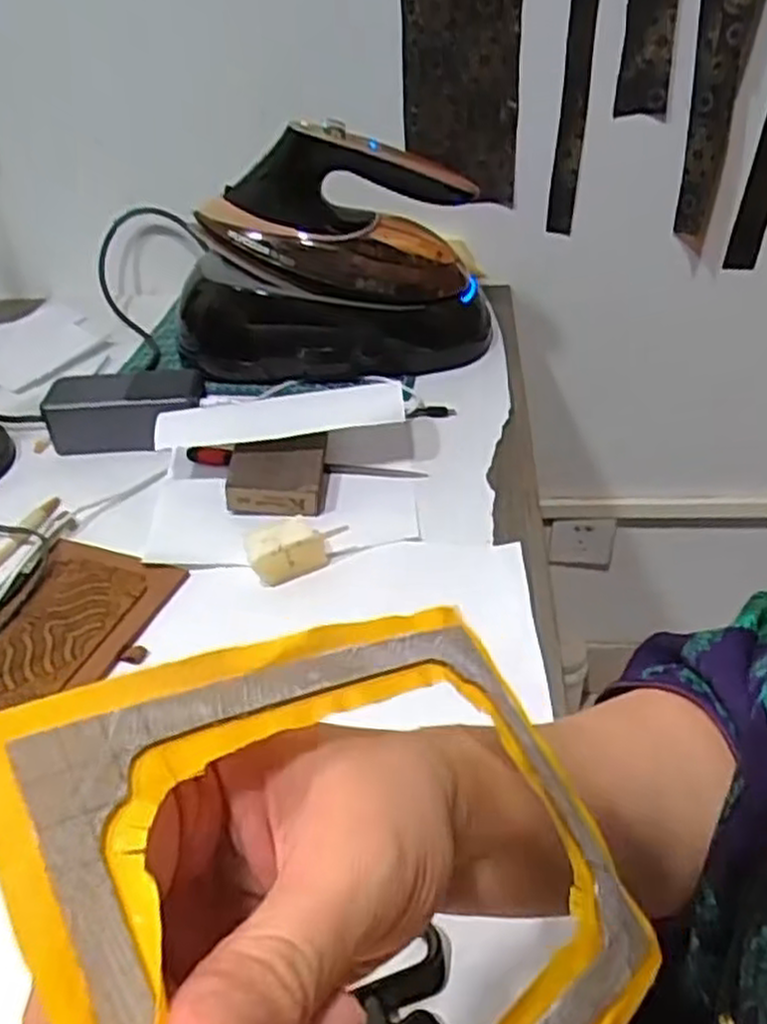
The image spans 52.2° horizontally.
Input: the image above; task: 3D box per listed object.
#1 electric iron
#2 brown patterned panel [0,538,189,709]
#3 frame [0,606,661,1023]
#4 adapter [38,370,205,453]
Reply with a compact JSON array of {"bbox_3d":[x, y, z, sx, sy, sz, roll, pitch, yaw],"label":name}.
[{"bbox_3d":[-0.053,-0.235,0.725,0.292,0.182,0.135,-4,38,1],"label":"electric iron"},{"bbox_3d":[-0.217,0.079,0.522,0.111,0.011,0.153,11,41,20],"label":"brown patterned panel"},{"bbox_3d":[0.002,0.074,0.166,0.142,0.006,0.111,-5,57,-49],"label":"frame"},{"bbox_3d":[-0.217,-0.086,0.661,0.128,0.057,0.045,-1,38,5],"label":"adapter"}]

